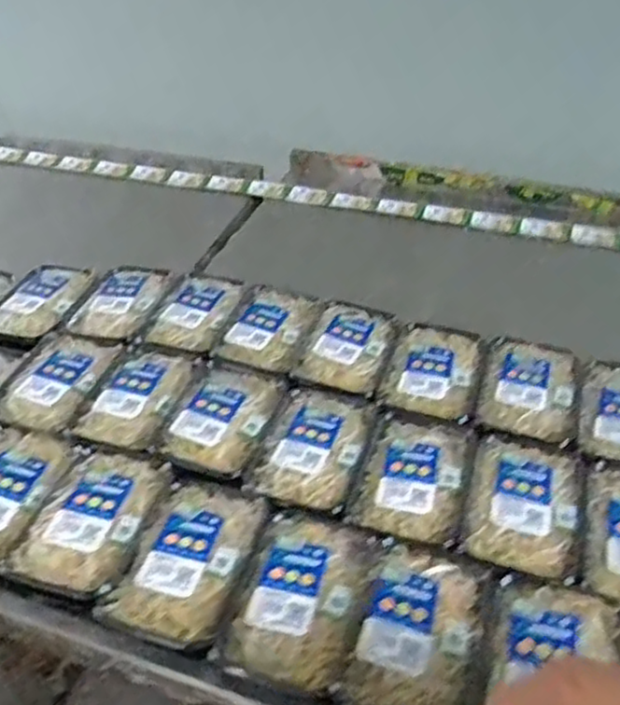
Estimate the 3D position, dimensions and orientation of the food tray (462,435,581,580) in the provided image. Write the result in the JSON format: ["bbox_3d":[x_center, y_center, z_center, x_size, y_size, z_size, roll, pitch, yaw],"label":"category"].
[{"bbox_3d":[0.236,0.171,0.780,0.111,0.045,0.165,13,43,16],"label":"food tray"}]

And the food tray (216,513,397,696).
[{"bbox_3d":[-0.004,0.235,0.686,0.121,0.033,0.171,13,43,16],"label":"food tray"}]

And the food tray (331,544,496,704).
[{"bbox_3d":[0.106,0.264,0.659,0.119,0.033,0.170,13,43,16],"label":"food tray"}]

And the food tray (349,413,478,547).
[{"bbox_3d":[0.124,0.138,0.813,0.114,0.033,0.166,13,43,16],"label":"food tray"}]

